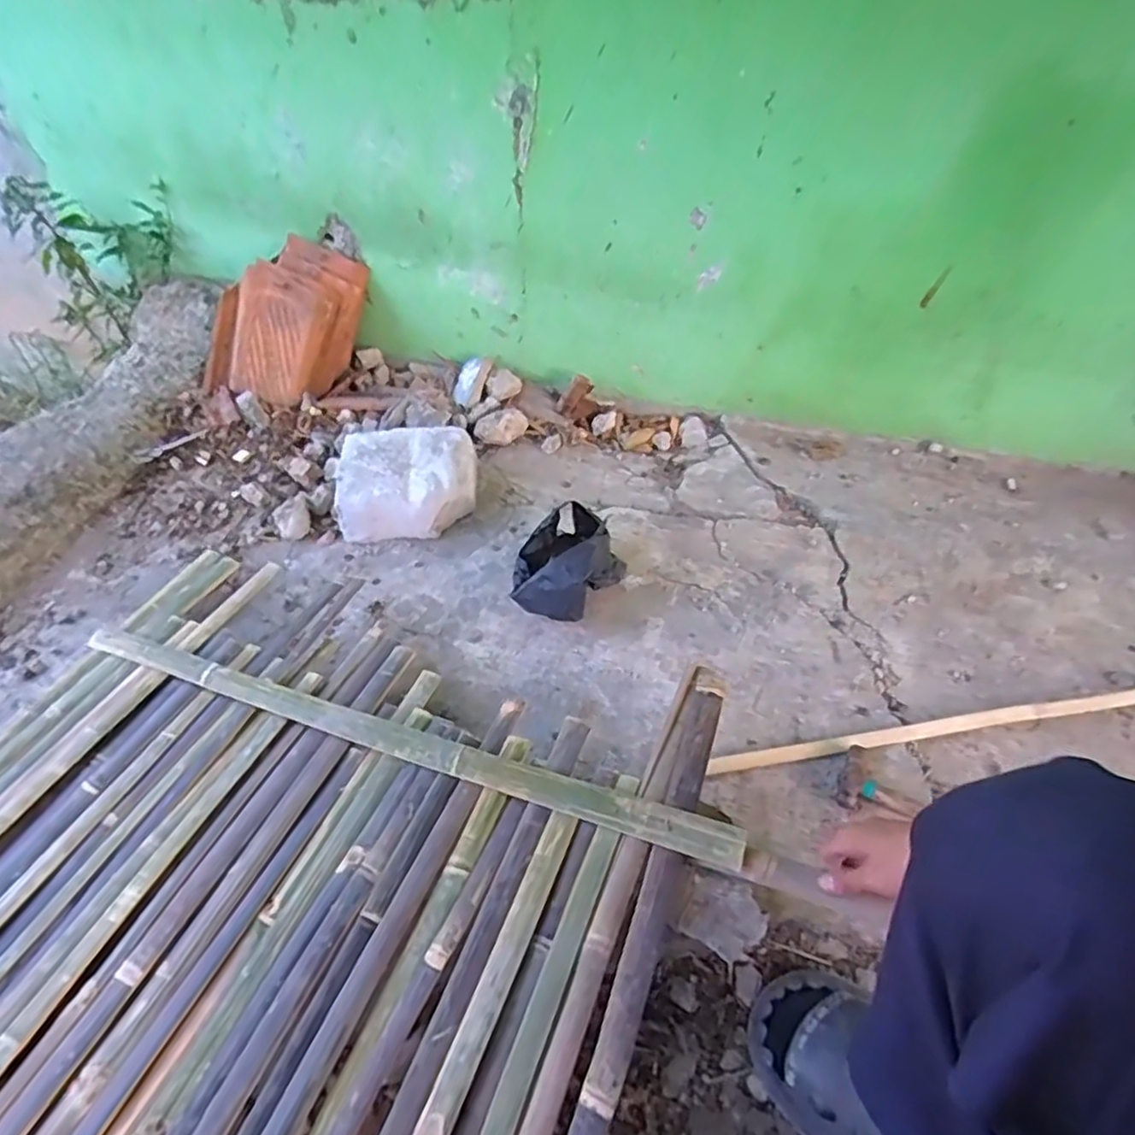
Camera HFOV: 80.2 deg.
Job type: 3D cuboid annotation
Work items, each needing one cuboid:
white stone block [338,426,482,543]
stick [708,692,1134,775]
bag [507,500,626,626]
[{"bbox_3d":[-0.280,-0.156,1.194,0.234,0.086,0.195,-6,46,-3],"label":"white stone block"},{"bbox_3d":[0.641,0.181,0.866,0.932,0.022,0.023,-8,46,-5],"label":"stick"},{"bbox_3d":[-0.004,-0.008,1.022,0.145,0.116,0.175,24,50,19],"label":"bag"}]

